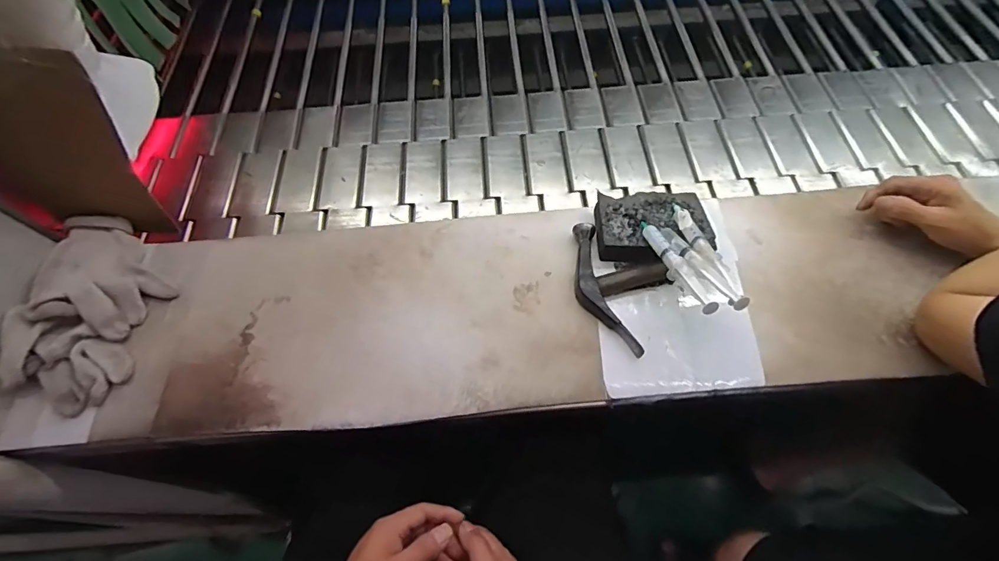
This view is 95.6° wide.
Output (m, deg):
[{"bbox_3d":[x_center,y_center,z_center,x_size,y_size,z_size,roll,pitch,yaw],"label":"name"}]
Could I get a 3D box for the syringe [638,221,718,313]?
[{"bbox_3d":[0.184,-0.022,0.487,0.023,0.020,0.152,-11,41,-5],"label":"syringe"}]

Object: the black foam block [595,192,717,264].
[{"bbox_3d":[0.187,-0.064,0.556,0.136,0.033,0.096,1,62,2],"label":"black foam block"}]

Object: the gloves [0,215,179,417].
[{"bbox_3d":[-0.466,0.022,0.524,0.145,0.049,0.247,-8,62,-3],"label":"gloves"}]

